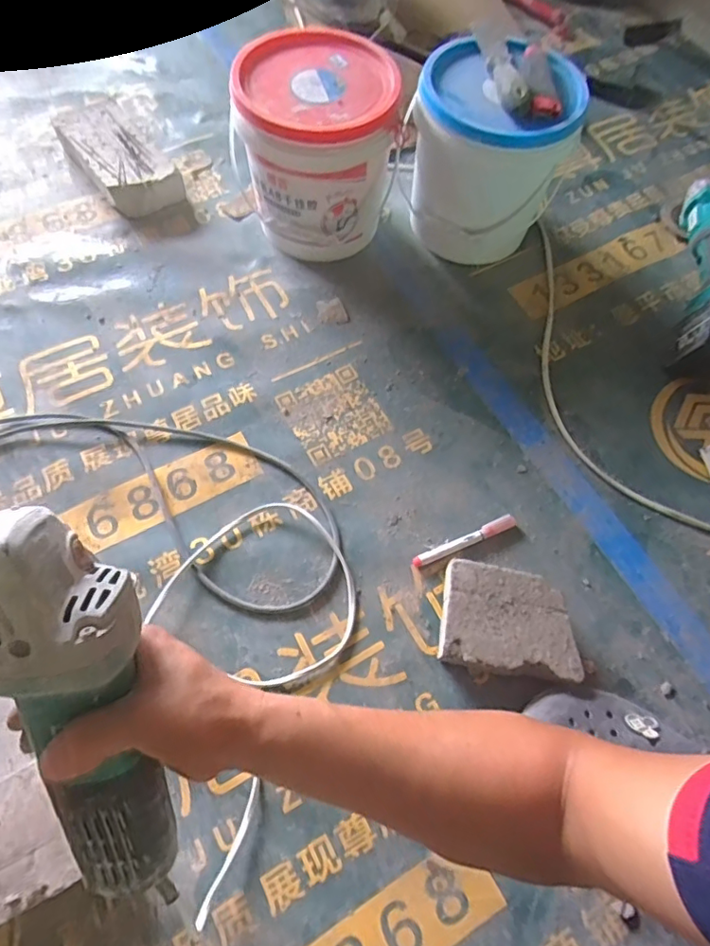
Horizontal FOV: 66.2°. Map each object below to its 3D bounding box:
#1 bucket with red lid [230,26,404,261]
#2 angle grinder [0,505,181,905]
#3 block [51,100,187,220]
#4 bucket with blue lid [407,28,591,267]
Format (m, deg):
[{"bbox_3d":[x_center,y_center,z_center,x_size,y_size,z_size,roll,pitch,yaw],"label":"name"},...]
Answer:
[{"bbox_3d":[-0.046,-0.435,0.753,0.188,0.210,0.203,1,65,-3],"label":"bucket with red lid"},{"bbox_3d":[-0.157,0.126,0.306,0.091,0.106,0.263,-19,111,-12],"label":"angle grinder"},{"bbox_3d":[-0.370,-0.495,0.851,0.116,0.051,0.246,-34,71,-17],"label":"block"},{"bbox_3d":[0.174,-0.427,0.741,0.191,0.208,0.175,1,65,-3],"label":"bucket with blue lid"}]

